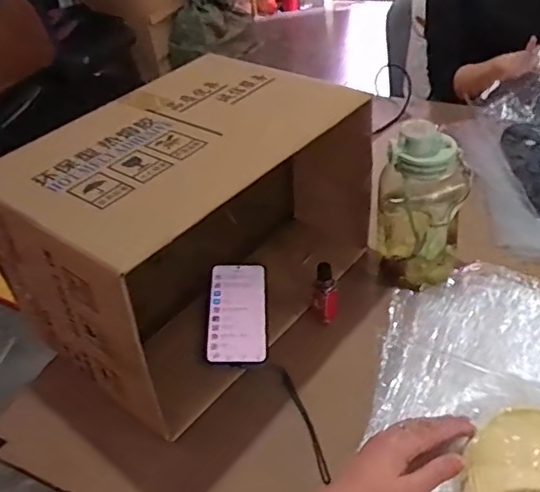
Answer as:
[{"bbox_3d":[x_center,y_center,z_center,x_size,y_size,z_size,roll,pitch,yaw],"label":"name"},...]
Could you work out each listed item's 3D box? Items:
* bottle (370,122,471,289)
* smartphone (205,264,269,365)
[{"bbox_3d":[0.191,-0.052,0.739,0.108,0.216,0.087,2,40,14],"label":"bottle"},{"bbox_3d":[-0.041,0.082,0.746,0.075,0.015,0.158,-2,43,0],"label":"smartphone"}]

